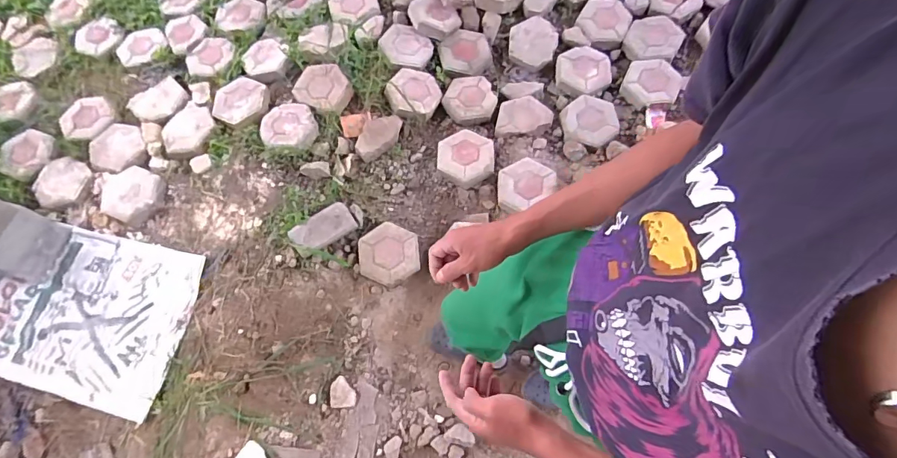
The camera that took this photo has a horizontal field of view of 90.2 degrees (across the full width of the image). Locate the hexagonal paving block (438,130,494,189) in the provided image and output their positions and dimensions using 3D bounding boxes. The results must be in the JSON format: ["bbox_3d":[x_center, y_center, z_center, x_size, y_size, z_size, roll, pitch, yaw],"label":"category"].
[{"bbox_3d":[0.060,-0.254,1.596,0.204,0.045,0.210,2,71,1],"label":"hexagonal paving block"}]

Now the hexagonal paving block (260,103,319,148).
[{"bbox_3d":[-0.587,-0.374,1.634,0.201,0.043,0.196,-11,70,1],"label":"hexagonal paving block"}]

